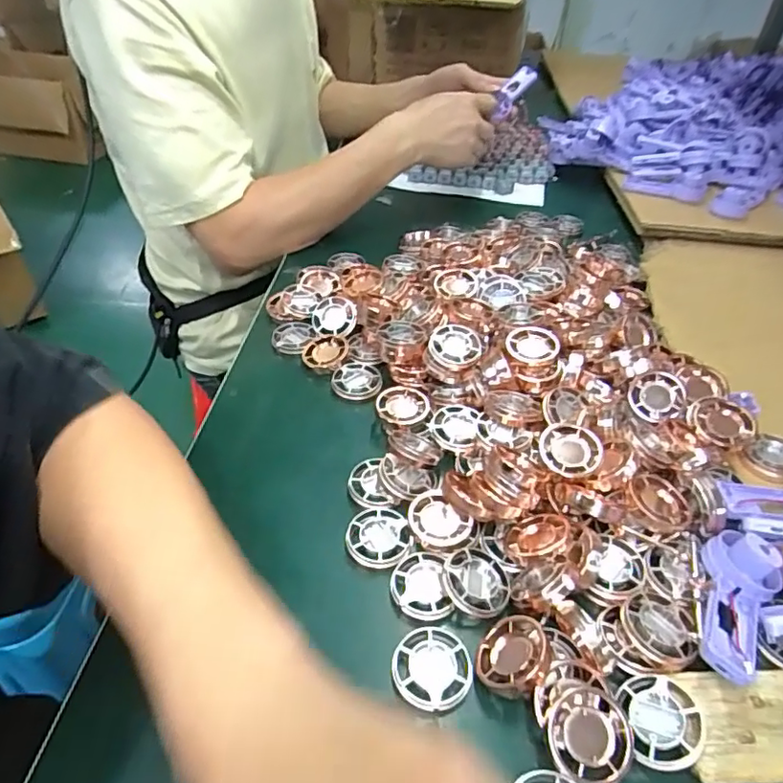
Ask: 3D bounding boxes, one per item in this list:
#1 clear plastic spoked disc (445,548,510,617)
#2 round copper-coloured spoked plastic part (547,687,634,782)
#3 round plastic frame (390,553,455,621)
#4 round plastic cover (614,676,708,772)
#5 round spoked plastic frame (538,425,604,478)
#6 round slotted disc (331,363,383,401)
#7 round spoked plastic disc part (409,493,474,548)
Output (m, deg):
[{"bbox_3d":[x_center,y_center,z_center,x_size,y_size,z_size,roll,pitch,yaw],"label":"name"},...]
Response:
[{"bbox_3d":[0.048,0.105,0.318,0.035,0.009,0.038,3,41,-2],"label":"clear plastic spoked disc"},{"bbox_3d":[0.090,0.156,0.258,0.035,0.009,0.037,-1,44,1],"label":"round copper-coloured spoked plastic part"},{"bbox_3d":[0.016,0.108,0.321,0.032,0.010,0.039,-2,41,-8],"label":"round plastic frame"},{"bbox_3d":[0.127,0.154,0.266,0.034,0.010,0.039,-15,41,9],"label":"round plastic cover"},{"bbox_3d":[0.114,0.038,0.366,0.039,0.010,0.037,3,41,-2],"label":"round spoked plastic frame"},{"bbox_3d":[-0.027,-0.007,0.456,0.039,0.009,0.038,-1,44,1],"label":"round slotted disc"},{"bbox_3d":[0.030,0.080,0.347,0.038,0.011,0.032,7,41,2],"label":"round spoked plastic disc part"}]

